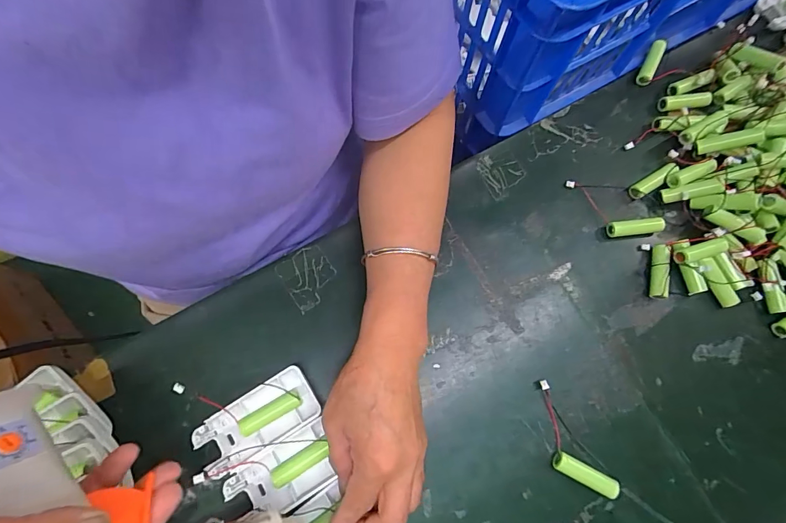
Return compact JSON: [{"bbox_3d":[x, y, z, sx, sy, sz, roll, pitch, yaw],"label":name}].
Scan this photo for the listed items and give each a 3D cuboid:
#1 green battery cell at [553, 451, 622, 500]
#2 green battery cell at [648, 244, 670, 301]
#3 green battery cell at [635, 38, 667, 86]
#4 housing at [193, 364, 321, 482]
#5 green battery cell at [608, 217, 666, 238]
[{"bbox_3d":[0.153,0.168,0.315,0.051,0.015,0.015,28,78,5],"label":"green battery cell"},{"bbox_3d":[0.238,0.010,0.359,0.012,0.015,0.049,9,77,1],"label":"green battery cell"},{"bbox_3d":[0.268,-0.206,0.416,0.013,0.012,0.053,26,78,5],"label":"green battery cell"},{"bbox_3d":[-0.105,0.125,0.315,0.091,0.016,0.045,-32,80,-8],"label":"housing"},{"bbox_3d":[0.222,-0.033,0.369,0.052,0.012,0.014,-6,77,-3],"label":"green battery cell"}]

